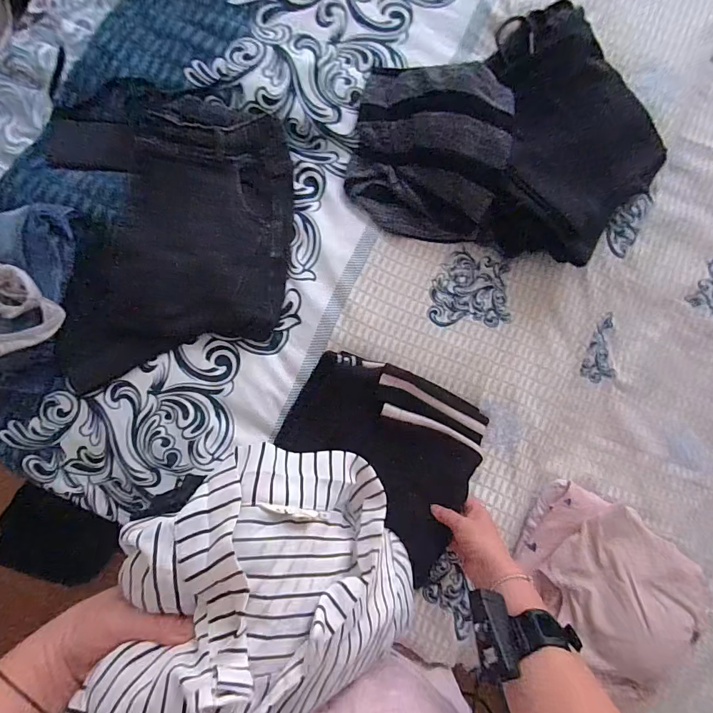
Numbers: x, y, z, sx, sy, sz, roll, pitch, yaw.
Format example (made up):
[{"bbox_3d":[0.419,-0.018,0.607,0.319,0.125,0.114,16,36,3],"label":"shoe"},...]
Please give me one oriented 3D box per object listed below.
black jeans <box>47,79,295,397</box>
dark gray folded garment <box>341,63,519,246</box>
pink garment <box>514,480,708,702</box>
[{"bbox_3d":[-0.258,-0.194,0.579,0.342,0.048,0.428,-9,88,-7],"label":"black jeans"},{"bbox_3d":[0.101,-0.295,0.563,0.212,0.098,0.217,11,84,-1],"label":"dark gray folded garment"},{"bbox_3d":[0.352,0.320,0.557,0.221,0.112,0.209,29,84,-4],"label":"pink garment"}]

